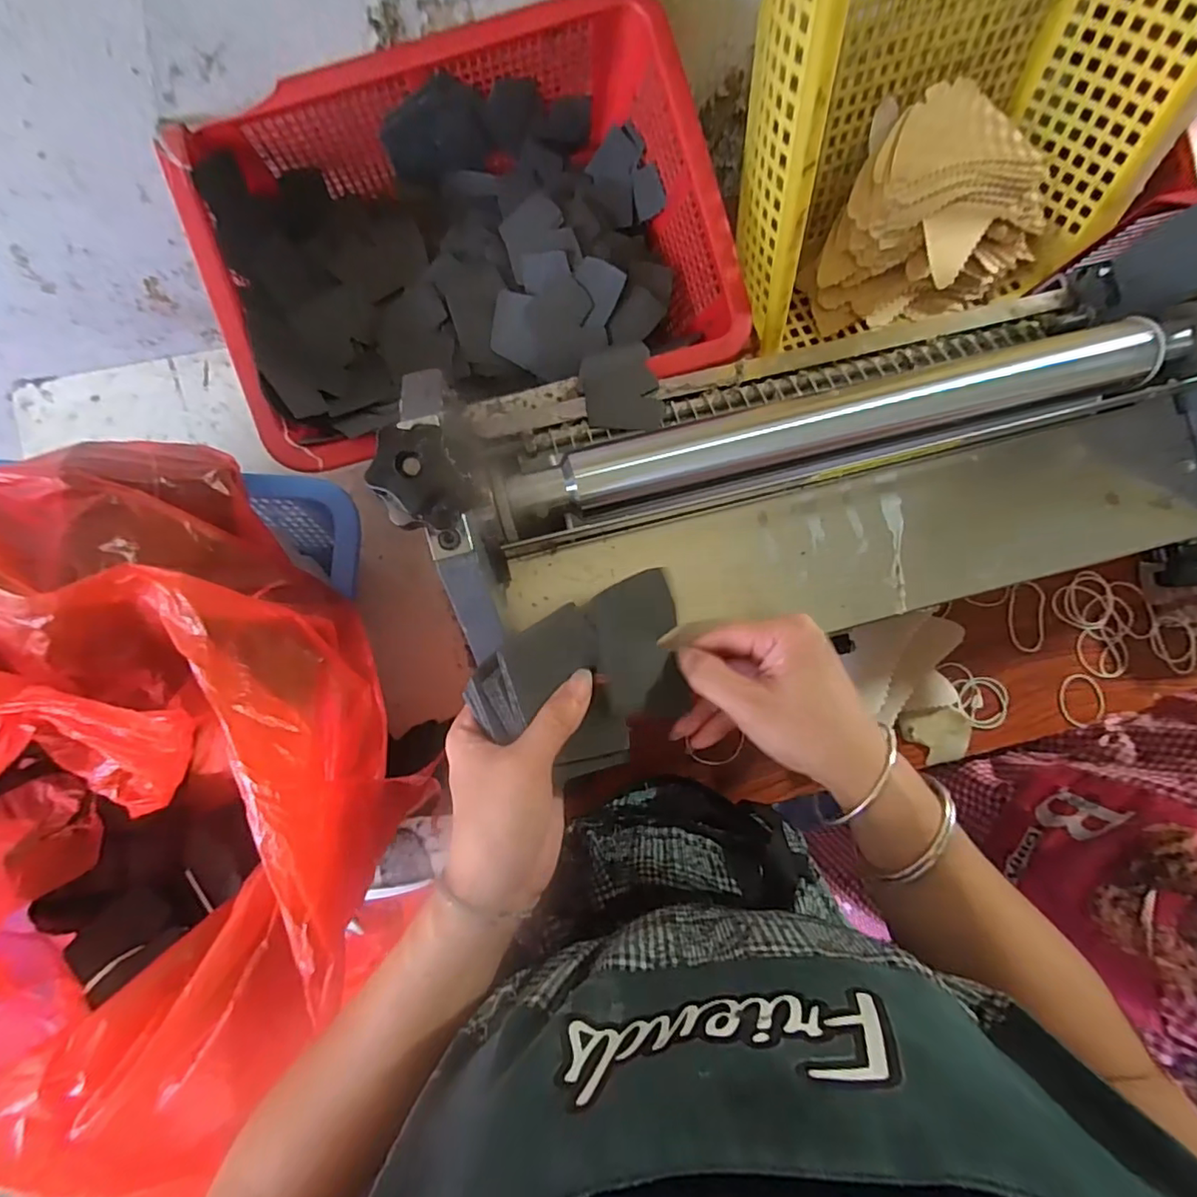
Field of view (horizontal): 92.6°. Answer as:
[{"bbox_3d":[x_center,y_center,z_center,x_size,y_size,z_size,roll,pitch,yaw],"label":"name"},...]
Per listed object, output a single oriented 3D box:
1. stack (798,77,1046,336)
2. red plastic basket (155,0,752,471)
[{"bbox_3d":[0.304,-0.354,0.525,0.211,0.094,0.157,-17,87,-4],"label":"stack"},{"bbox_3d":[-0.103,-0.278,0.472,0.393,0.098,0.291,-15,87,-4],"label":"red plastic basket"}]

